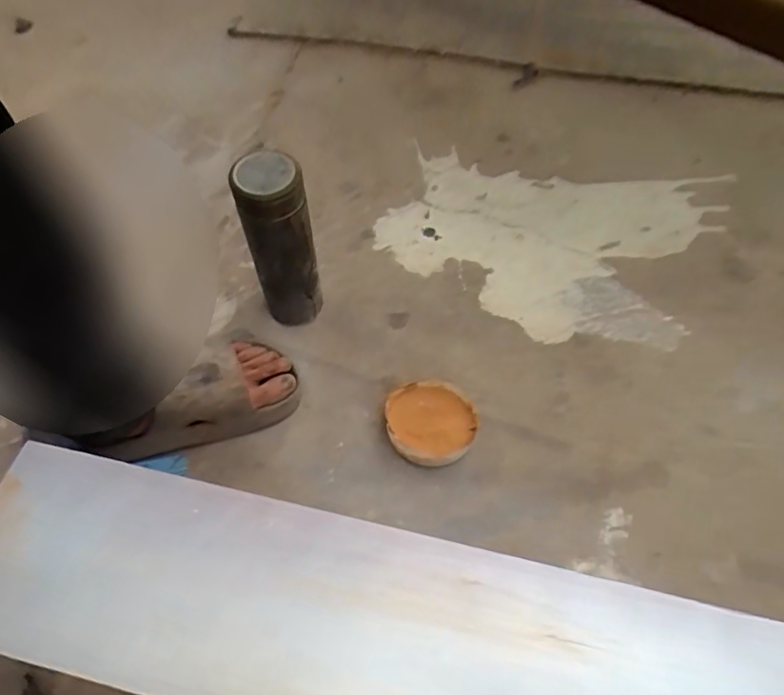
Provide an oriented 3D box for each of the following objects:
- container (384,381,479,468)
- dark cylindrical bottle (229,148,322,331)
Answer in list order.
[{"bbox_3d":[0.043,0.084,0.599,0.097,0.035,0.094,0,58,1],"label":"container"},{"bbox_3d":[-0.122,-0.107,0.613,0.070,0.214,0.074,-12,59,-7],"label":"dark cylindrical bottle"}]

